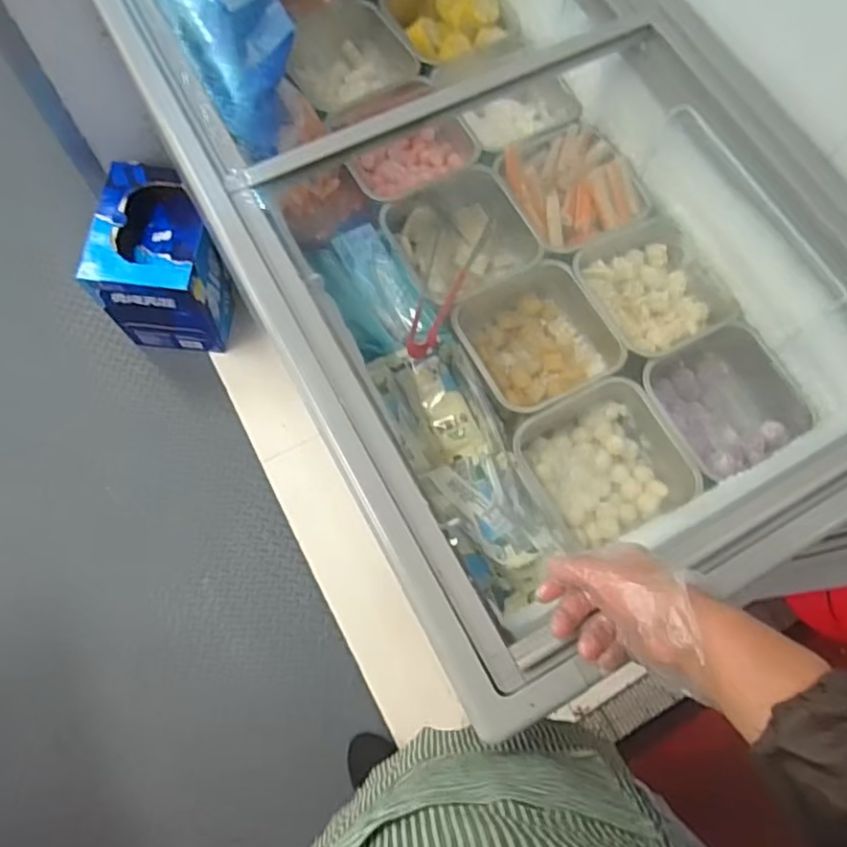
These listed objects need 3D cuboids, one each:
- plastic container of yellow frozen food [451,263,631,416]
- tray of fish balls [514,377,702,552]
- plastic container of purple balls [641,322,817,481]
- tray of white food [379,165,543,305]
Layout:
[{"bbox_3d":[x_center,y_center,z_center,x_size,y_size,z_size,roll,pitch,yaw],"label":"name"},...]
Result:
[{"bbox_3d":[0.142,-0.103,0.818,0.186,0.085,0.175,-24,74,-10],"label":"plastic container of yellow frozen food"},{"bbox_3d":[0.206,0.051,0.759,0.178,0.075,0.165,-25,74,-10],"label":"tray of fish balls"},{"bbox_3d":[0.366,-0.023,0.801,0.175,0.114,0.161,-25,74,-10],"label":"plastic container of purple balls"},{"bbox_3d":[0.052,-0.242,0.860,0.182,0.071,0.167,-26,74,-11],"label":"tray of white food"}]

